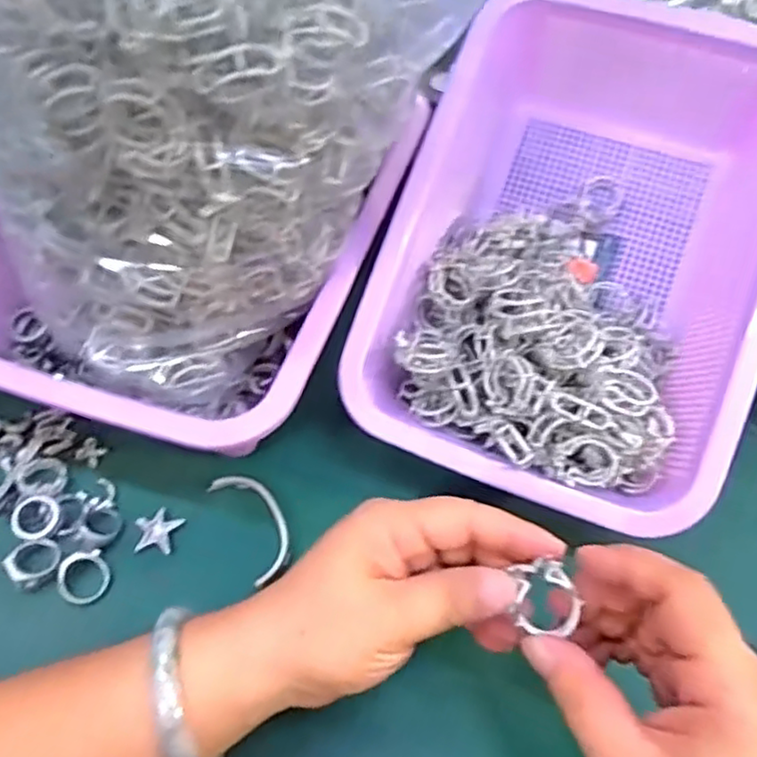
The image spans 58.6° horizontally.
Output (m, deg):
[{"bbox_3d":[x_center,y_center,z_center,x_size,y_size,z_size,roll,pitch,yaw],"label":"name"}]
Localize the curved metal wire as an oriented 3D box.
[{"bbox_3d":[-0.067,0.078,0.367,0.028,0.004,0.061,-30,76,-7],"label":"curved metal wire"}]

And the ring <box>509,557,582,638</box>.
[{"bbox_3d":[0.063,0.084,0.258,0.024,0.008,0.024,-2,62,-1],"label":"ring"}]

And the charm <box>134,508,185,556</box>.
[{"bbox_3d":[-0.116,0.081,0.356,0.022,0.004,0.023,5,57,0],"label":"charm"}]

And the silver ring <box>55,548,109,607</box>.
[{"bbox_3d":[-0.149,0.101,0.341,0.025,0.006,0.025,1,57,-2],"label":"silver ring"}]

